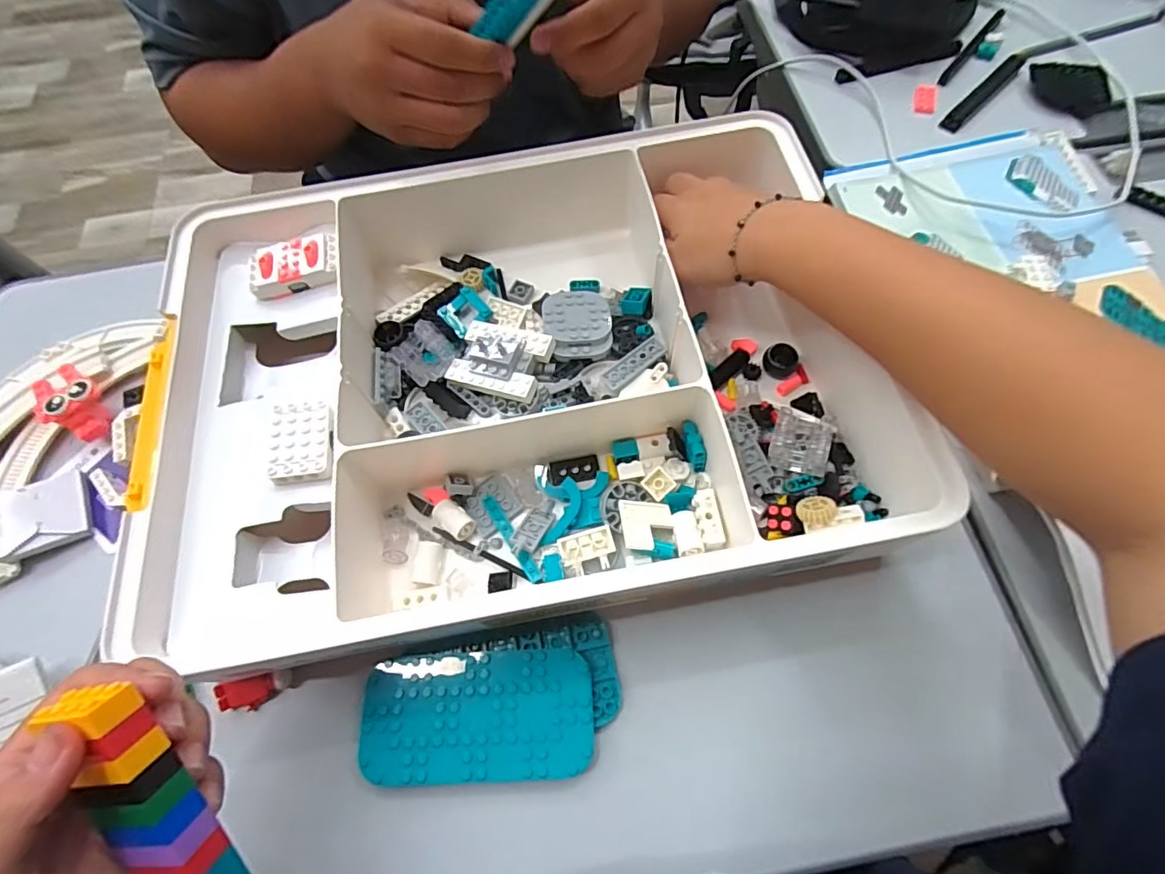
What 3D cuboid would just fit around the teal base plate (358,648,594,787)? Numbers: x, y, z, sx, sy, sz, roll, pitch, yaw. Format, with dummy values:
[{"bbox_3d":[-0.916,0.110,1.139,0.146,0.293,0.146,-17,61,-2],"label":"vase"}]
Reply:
[{"bbox_3d":[-0.057,0.151,0.293,0.123,0.004,0.063,-4,64,1],"label":"teal base plate"}]

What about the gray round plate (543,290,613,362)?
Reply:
[{"bbox_3d":[-0.003,-0.081,0.379,0.047,0.010,0.058,0,65,-4],"label":"gray round plate"}]

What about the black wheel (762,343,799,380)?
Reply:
[{"bbox_3d":[0.136,-0.053,0.367,0.021,0.009,0.024,-40,71,-14],"label":"black wheel"}]

